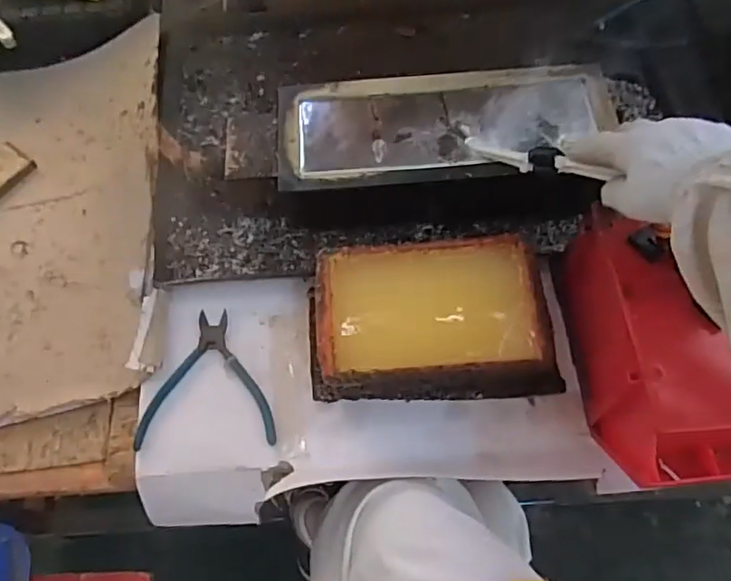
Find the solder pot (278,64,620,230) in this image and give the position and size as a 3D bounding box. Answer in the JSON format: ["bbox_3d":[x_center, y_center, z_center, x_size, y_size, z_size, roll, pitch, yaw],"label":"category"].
[{"bbox_3d":[0.082,-0.153,0.646,0.336,0.087,0.155,-2,62,1],"label":"solder pot"}]

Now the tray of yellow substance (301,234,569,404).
[{"bbox_3d":[0.060,0.029,0.564,0.214,0.064,0.136,-4,62,0],"label":"tray of yellow substance"}]

